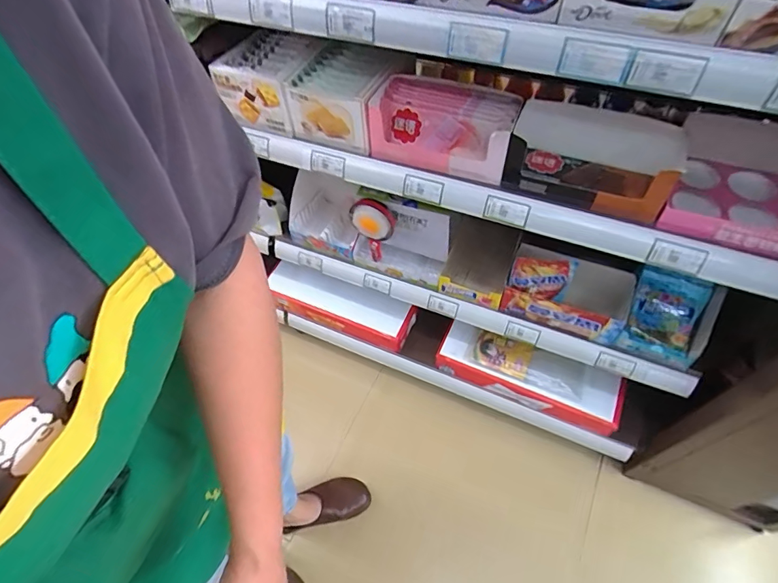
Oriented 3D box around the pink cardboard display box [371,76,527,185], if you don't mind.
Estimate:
[{"bbox_3d":[0.078,-0.239,0.632,0.203,0.074,0.101,17,59,15],"label":"pink cardboard display box"}]

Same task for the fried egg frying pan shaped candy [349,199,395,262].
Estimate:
[{"bbox_3d":[-0.031,-0.115,0.853,0.082,0.155,0.032,27,62,20],"label":"fried egg frying pan shaped candy"}]

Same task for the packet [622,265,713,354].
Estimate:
[{"bbox_3d":[0.482,0.031,0.760,0.106,0.048,0.136,21,100,30],"label":"packet"}]

